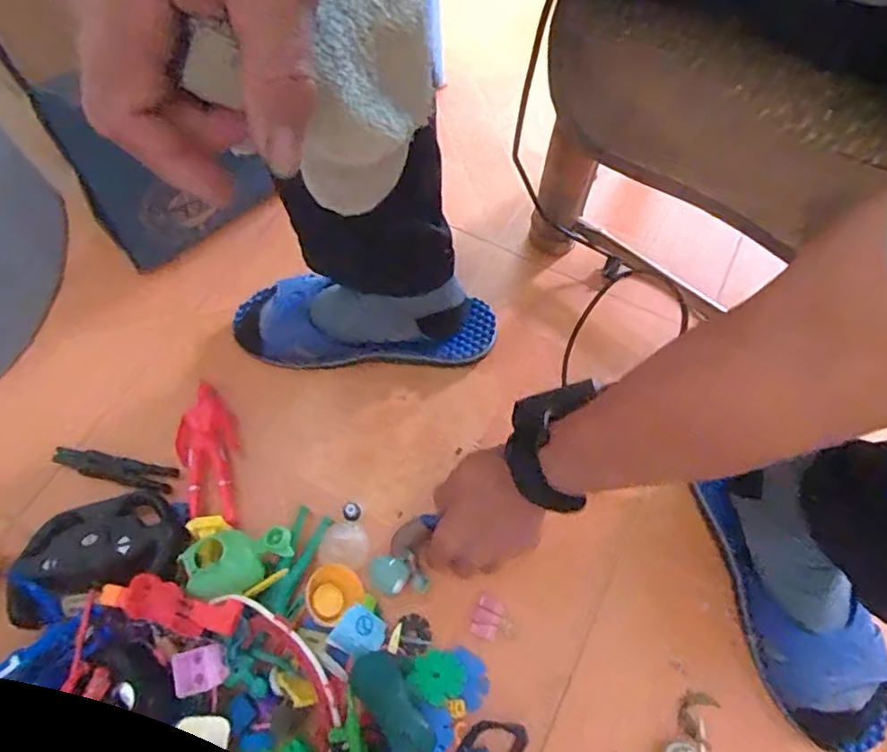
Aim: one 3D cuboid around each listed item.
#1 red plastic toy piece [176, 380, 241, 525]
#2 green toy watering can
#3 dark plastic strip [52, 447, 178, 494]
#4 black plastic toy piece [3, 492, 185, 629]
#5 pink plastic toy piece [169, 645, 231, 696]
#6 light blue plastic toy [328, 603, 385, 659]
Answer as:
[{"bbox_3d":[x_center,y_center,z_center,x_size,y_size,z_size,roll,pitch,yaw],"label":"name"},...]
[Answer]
[{"bbox_3d":[-0.224,0.075,0.555,0.055,0.031,0.140,-13,66,-9],"label":"red plastic toy piece"},{"bbox_3d":[-0.170,0.157,0.490,0.084,0.046,0.054,-12,65,-7],"label":"green toy watering can"},{"bbox_3d":[-0.308,0.086,0.542,0.119,0.012,0.025,12,65,3],"label":"dark plastic strip"},{"bbox_3d":[-0.296,0.147,0.499,0.138,0.033,0.090,-15,66,-10],"label":"black plastic toy piece"},{"bbox_3d":[-0.185,0.226,0.448,0.039,0.026,0.031,-13,66,-9],"label":"pink plastic toy piece"},{"bbox_3d":[-0.069,0.211,0.477,0.040,0.005,0.038,44,53,-7],"label":"light blue plastic toy"}]

